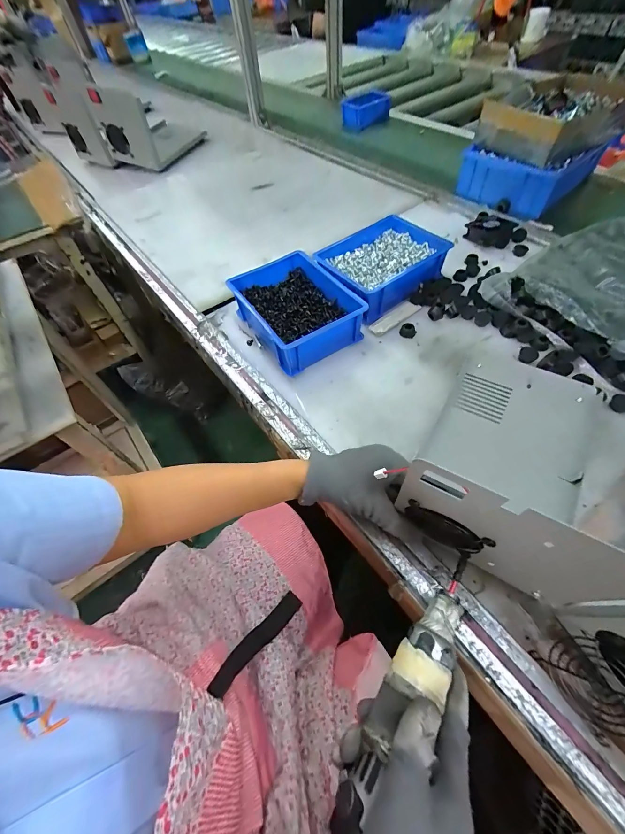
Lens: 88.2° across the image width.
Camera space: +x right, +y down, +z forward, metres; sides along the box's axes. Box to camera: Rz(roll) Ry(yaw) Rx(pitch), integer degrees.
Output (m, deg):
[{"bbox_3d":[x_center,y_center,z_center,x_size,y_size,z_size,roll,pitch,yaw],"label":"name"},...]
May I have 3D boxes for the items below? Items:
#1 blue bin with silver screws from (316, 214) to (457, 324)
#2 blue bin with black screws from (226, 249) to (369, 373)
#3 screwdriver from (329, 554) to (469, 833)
[{"bbox_3d":[0.119,-0.265,0.566,0.207,0.059,0.154,-35,61,-17],"label":"blue bin with silver screws"},{"bbox_3d":[-0.025,-0.172,0.518,0.150,0.064,0.193,-30,60,-14],"label":"blue bin with black screws"},{"bbox_3d":[0.060,0.225,0.224,0.042,0.046,0.278,28,66,21],"label":"screwdriver"}]

